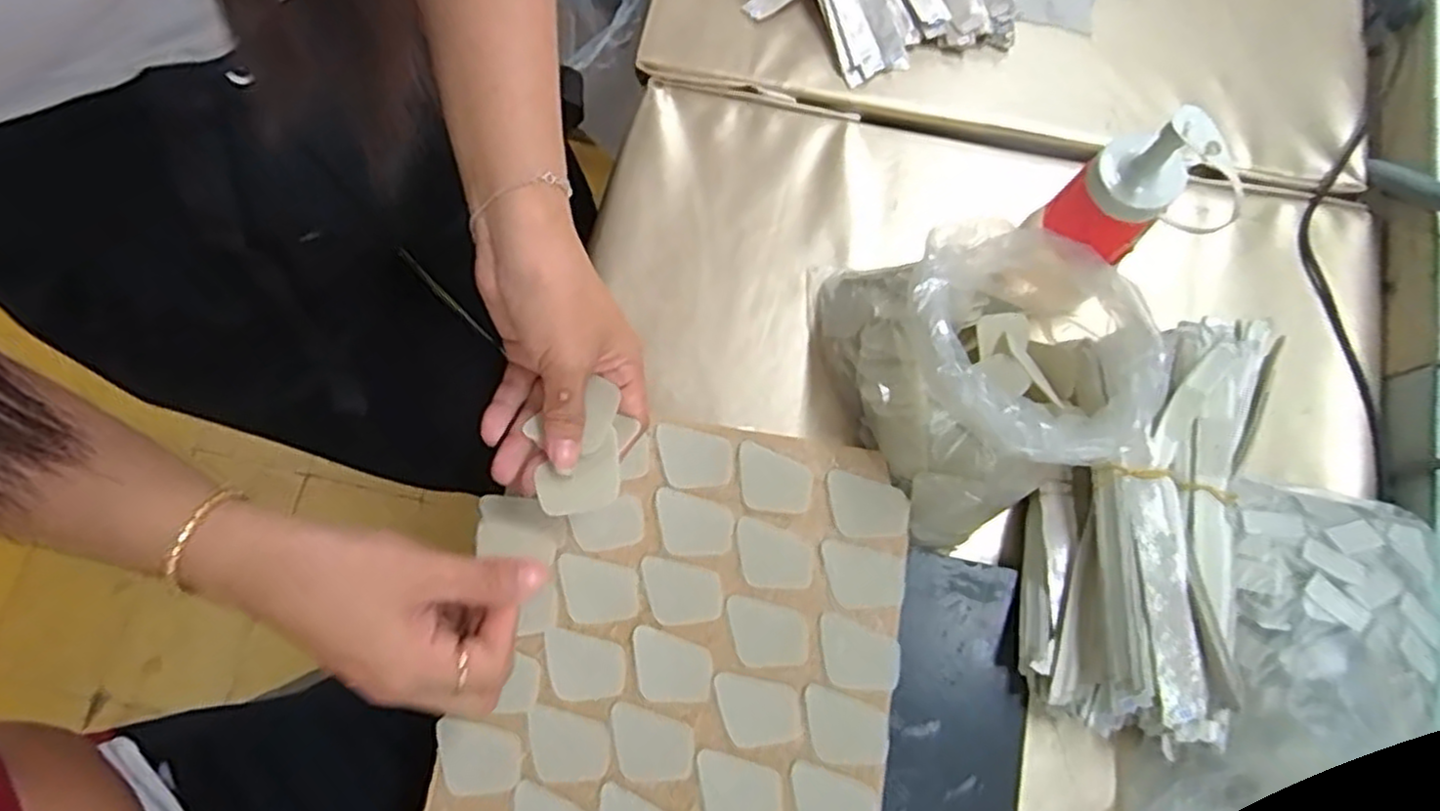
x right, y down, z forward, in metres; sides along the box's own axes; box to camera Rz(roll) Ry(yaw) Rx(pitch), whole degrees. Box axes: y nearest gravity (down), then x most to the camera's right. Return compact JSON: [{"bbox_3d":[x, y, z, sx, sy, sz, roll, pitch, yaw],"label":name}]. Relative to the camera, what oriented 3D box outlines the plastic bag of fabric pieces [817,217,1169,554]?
[{"bbox_3d":[0.159,-0.030,0.415,0.153,0.100,0.179,-19,77,-5],"label":"plastic bag of fabric pieces"}]

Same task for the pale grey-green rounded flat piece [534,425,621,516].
[{"bbox_3d":[-0.071,0.036,0.370,0.043,0.008,0.035,-17,77,-4],"label":"pale grey-green rounded flat piece"}]

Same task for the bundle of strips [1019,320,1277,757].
[{"bbox_3d":[0.234,0.060,0.401,0.090,0.081,0.230,20,77,5],"label":"bundle of strips"}]

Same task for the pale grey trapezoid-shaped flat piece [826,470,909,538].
[{"bbox_3d":[0.087,0.062,0.439,0.049,0.007,0.035,16,77,4],"label":"pale grey trapezoid-shaped flat piece"}]

